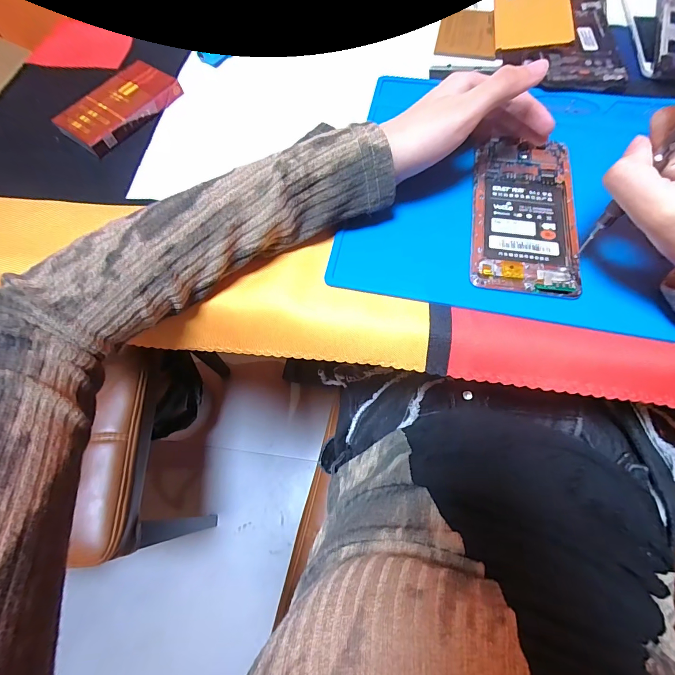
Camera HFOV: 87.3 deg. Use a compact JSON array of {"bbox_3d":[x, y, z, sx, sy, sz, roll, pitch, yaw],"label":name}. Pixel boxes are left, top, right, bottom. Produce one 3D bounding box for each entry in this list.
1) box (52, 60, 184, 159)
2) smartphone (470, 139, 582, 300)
[{"bbox_3d":[-0.199,-0.209,0.321,0.062,0.017,0.101,34,73,15],"label":"box"},{"bbox_3d":[0.134,-0.091,0.256,0.070,0.005,0.135,8,68,6],"label":"smartphone"}]

